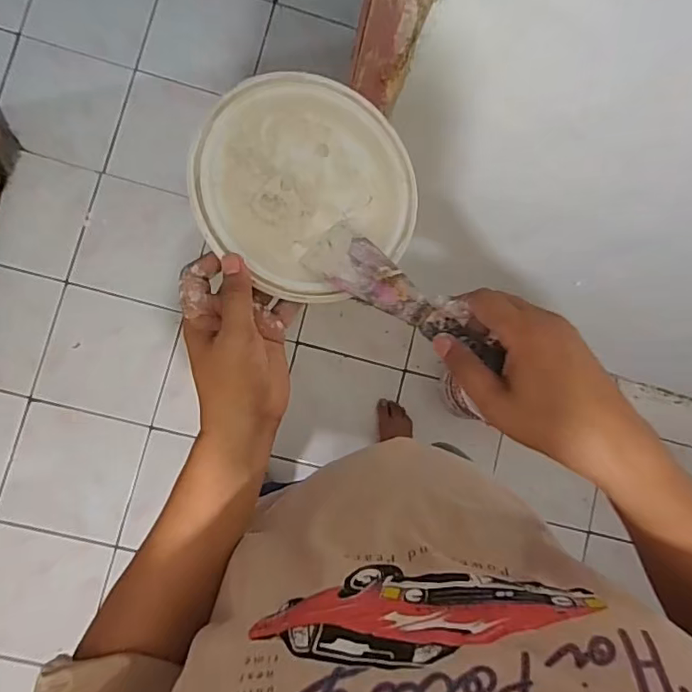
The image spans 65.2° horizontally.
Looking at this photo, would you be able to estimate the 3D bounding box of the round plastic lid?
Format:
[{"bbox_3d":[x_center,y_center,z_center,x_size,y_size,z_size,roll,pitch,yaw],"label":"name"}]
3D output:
[{"bbox_3d":[-0.029,-0.129,0.426,0.169,0.015,0.171,2,84,-18],"label":"round plastic lid"}]

